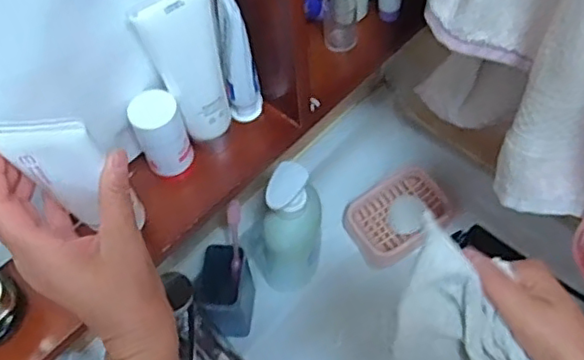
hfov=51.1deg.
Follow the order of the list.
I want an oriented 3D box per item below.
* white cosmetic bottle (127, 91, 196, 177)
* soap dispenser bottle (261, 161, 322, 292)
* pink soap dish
[{"bbox_3d":[-0.100,-0.035,0.472,0.036,0.069,0.030,-24,59,-11],"label":"white cosmetic bottle"},{"bbox_3d":[-0.001,0.059,0.681,0.082,0.216,0.055,-23,59,-10],"label":"soap dispenser bottle"},{"bbox_3d":[0.137,0.045,0.783,0.127,0.028,0.101,-28,60,-13],"label":"pink soap dish"}]

